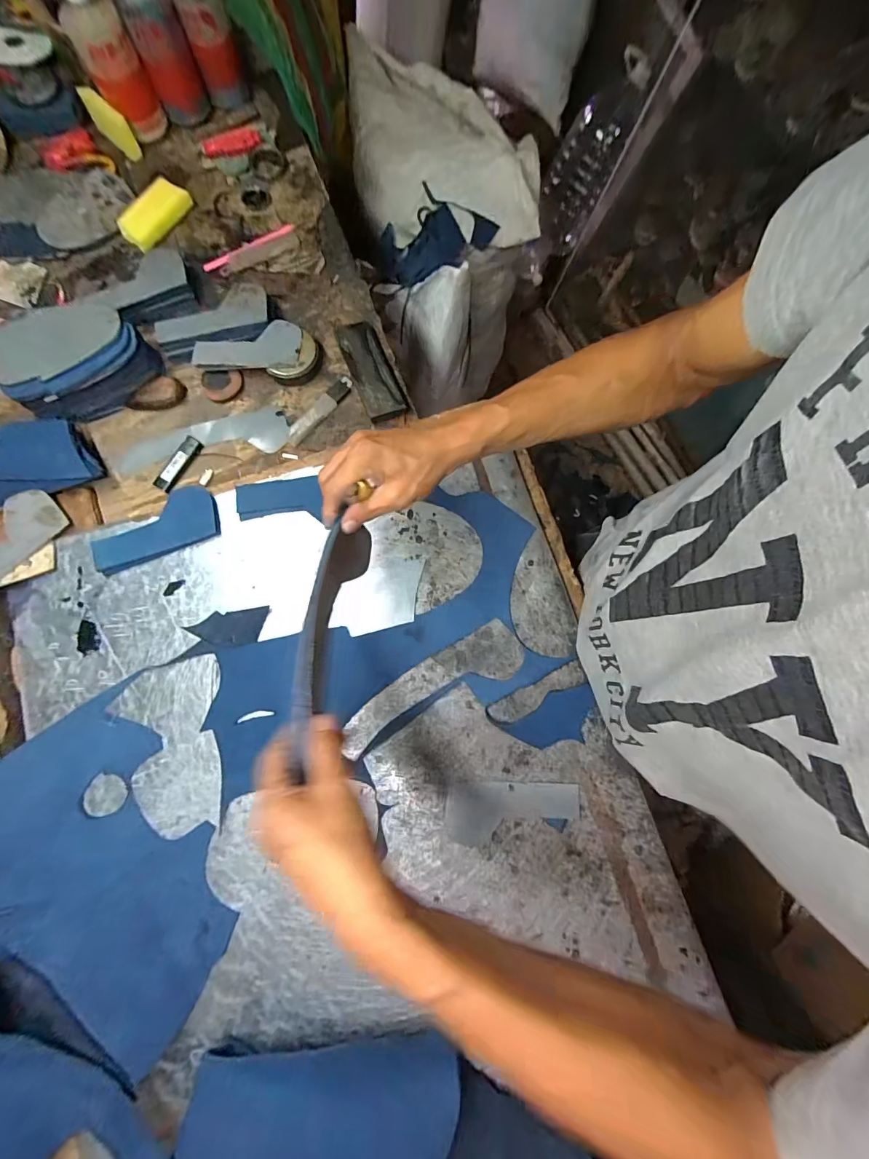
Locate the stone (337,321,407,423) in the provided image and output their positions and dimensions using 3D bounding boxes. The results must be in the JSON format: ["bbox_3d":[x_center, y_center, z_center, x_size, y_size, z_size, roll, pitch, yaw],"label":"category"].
[{"bbox_3d":[-0.088,-0.289,0.573,0.054,0.018,0.153,-21,81,-9],"label":"stone"}]

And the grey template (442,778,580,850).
[{"bbox_3d":[0.085,0.256,0.455,0.143,0.004,0.066,2,80,0],"label":"grey template"}]

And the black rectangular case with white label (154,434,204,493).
[{"bbox_3d":[-0.335,-0.152,0.543,0.022,0.013,0.079,29,77,1],"label":"black rectangular case with white label"}]

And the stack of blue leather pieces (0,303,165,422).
[{"bbox_3d":[-0.447,-0.273,0.519,0.161,0.086,0.102,-39,82,-7],"label":"stack of blue leather pieces"}]

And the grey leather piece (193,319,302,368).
[{"bbox_3d":[-0.250,-0.316,0.557,0.137,0.006,0.063,-1,84,-3],"label":"grey leather piece"}]

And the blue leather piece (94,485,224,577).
[{"bbox_3d":[-0.334,-0.064,0.498,0.140,0.016,0.074,-22,78,-6],"label":"blue leather piece"}]

